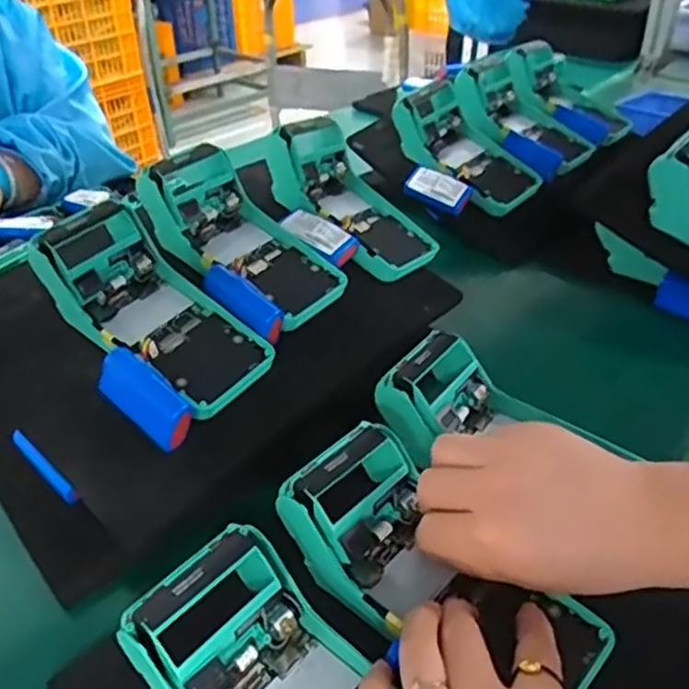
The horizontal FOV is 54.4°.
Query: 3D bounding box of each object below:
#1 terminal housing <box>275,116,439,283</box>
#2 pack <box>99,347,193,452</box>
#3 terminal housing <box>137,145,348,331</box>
[{"bbox_3d":[0.010,-0.126,0.598,0.167,0.066,0.091,43,42,15],"label":"terminal housing"},{"bbox_3d":[-0.127,0.032,0.425,0.073,0.029,0.026,38,47,21],"label":"pack"},{"bbox_3d":[-0.077,-0.081,0.533,0.168,0.061,0.078,39,42,6],"label":"terminal housing"}]

